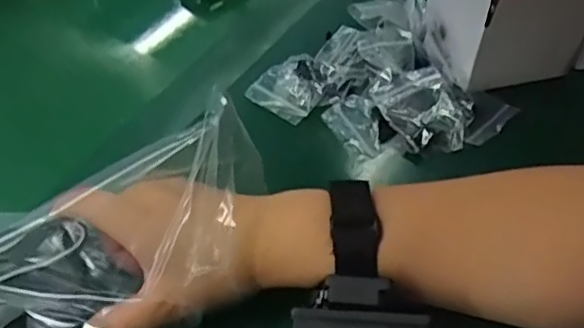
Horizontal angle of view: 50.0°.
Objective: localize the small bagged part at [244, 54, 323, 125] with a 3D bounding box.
[{"bbox_3d":[0.001,-0.060,0.477,0.050,0.011,0.056,31,59,23],"label":"small bagged part"}]

